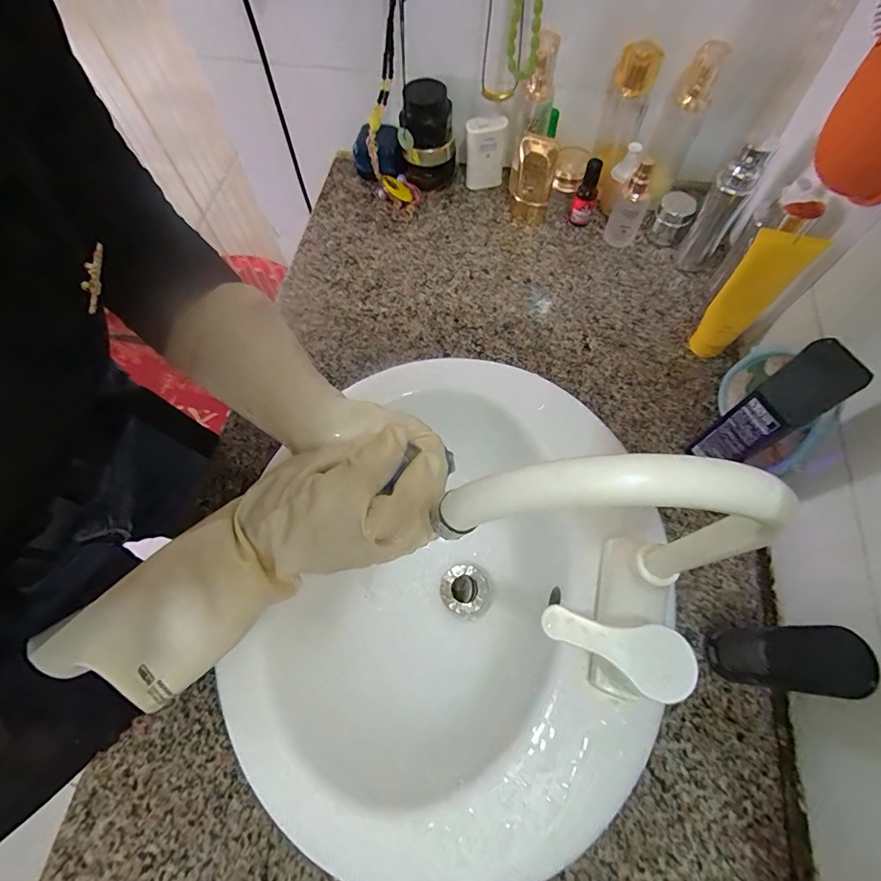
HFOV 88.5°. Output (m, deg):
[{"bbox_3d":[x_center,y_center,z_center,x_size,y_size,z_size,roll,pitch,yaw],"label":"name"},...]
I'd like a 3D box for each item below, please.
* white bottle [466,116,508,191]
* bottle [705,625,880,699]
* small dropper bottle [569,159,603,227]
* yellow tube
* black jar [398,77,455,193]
[{"bbox_3d":[0.064,-0.409,0.651,0.053,0.093,0.034,8,67,5],"label":"white bottle"},{"bbox_3d":[0.260,0.170,0.357,0.045,0.138,0.041,-1,66,1],"label":"bottle"},{"bbox_3d":[0.199,-0.335,0.617,0.029,0.087,0.025,17,68,9],"label":"small dropper bottle"},{"bbox_3d":[0.328,-0.153,0.493,0.051,0.165,0.035,41,73,17],"label":"yellow tube"},{"bbox_3d":[-0.017,-0.423,0.640,0.074,0.127,0.059,-2,66,1],"label":"black jar"}]

